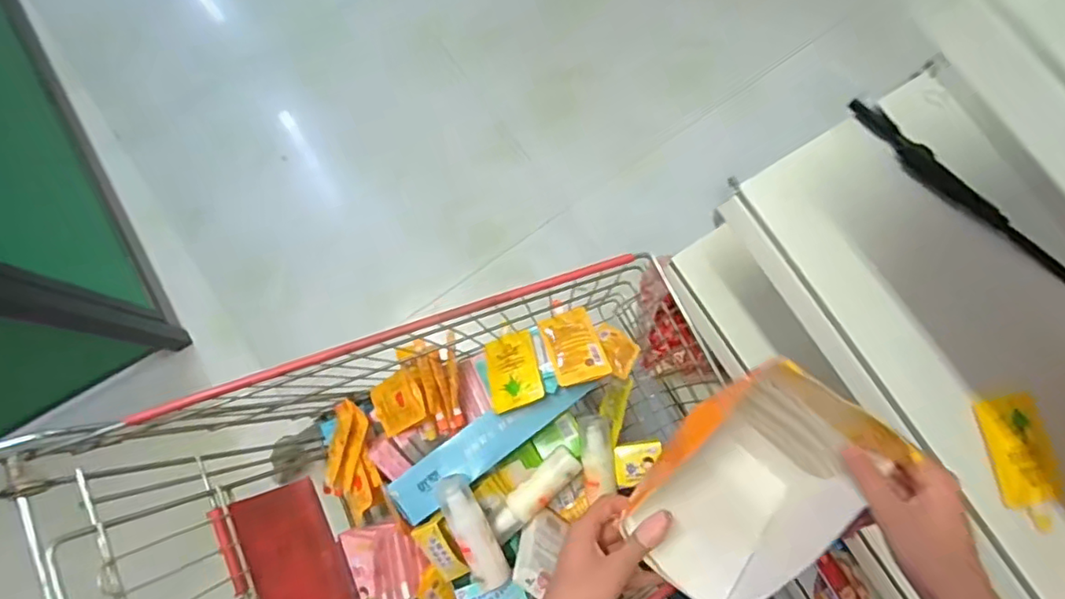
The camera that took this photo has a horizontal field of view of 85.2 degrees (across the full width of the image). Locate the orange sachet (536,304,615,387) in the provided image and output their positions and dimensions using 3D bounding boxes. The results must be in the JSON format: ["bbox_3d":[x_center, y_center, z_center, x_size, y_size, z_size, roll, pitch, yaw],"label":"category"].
[{"bbox_3d":[0.056,0.062,0.793,0.071,0.012,0.106,-16,56,-5],"label":"orange sachet"}]

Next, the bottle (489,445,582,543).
[{"bbox_3d":[0.003,0.269,0.803,0.149,0.035,0.044,-42,82,-9],"label":"bottle"}]

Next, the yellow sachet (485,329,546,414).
[{"bbox_3d":[-0.026,0.097,0.789,0.069,0.014,0.105,-15,58,4],"label":"yellow sachet"}]

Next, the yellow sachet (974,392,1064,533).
[{"bbox_3d":[0.512,0.166,0.602,0.068,0.014,0.132,-13,79,-4],"label":"yellow sachet"}]

